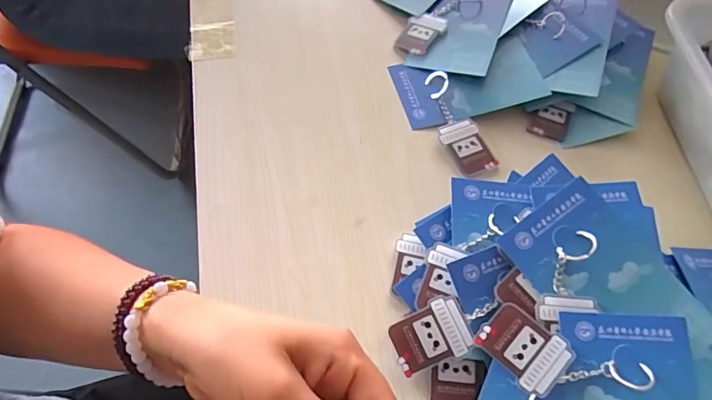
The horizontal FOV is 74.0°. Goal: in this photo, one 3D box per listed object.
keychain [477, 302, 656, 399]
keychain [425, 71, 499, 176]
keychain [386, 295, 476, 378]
[{"bbox_3d":[0.127,0.104,0.298,0.100,0.013,0.044,25,60,8],"label":"keychain"},{"bbox_3d":[0.087,-0.070,0.425,0.037,0.013,0.107,-17,63,-16],"label":"keychain"},{"bbox_3d":[0.049,0.089,0.311,0.051,0.007,0.038,-17,62,-8],"label":"keychain"}]

